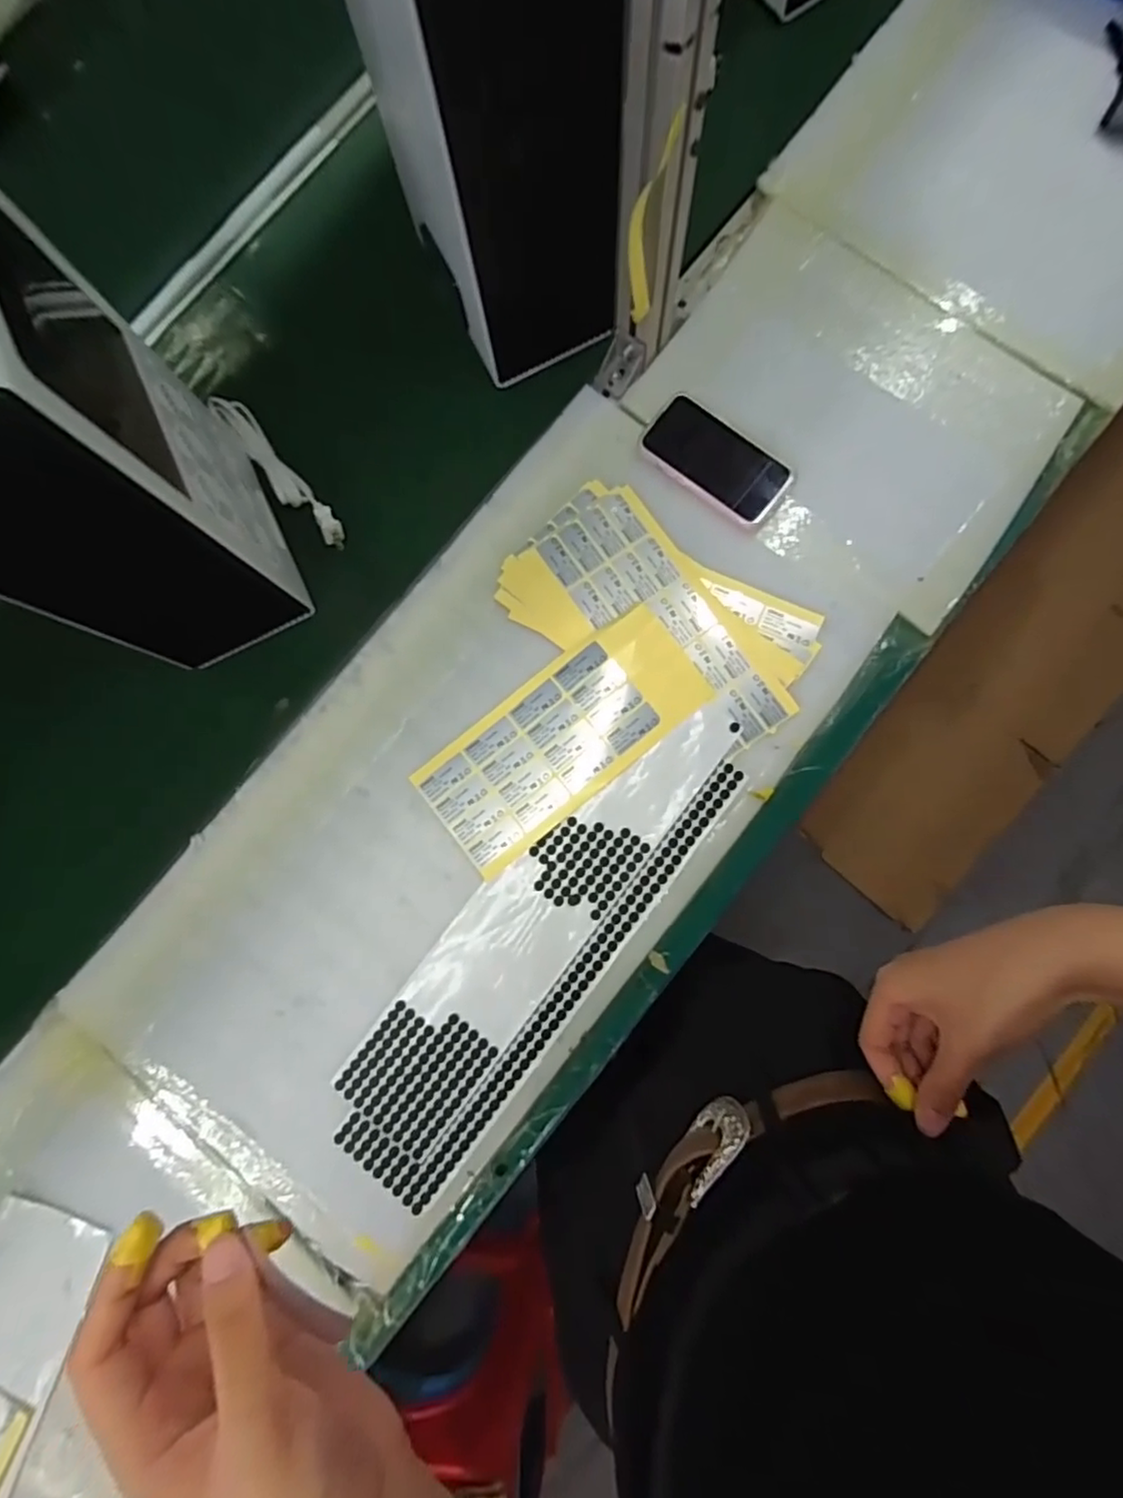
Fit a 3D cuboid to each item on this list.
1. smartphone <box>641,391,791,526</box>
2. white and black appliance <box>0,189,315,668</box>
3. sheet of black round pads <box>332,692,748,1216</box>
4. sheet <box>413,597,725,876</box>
[{"bbox_3d":[0.152,-0.286,0.641,0.145,0.018,0.075,36,91,0],"label":"smartphone"},{"bbox_3d":[-0.364,-0.215,0.487,0.145,0.333,0.199,-25,82,0],"label":"white and black appliance"},{"bbox_3d":[-0.014,0.166,0.591,0.137,0.007,0.516,38,86,7],"label":"sheet of black round pads"},{"bbox_3d":[0.001,-0.011,0.605,0.276,0.011,0.116,-39,83,-2],"label":"sheet"}]

